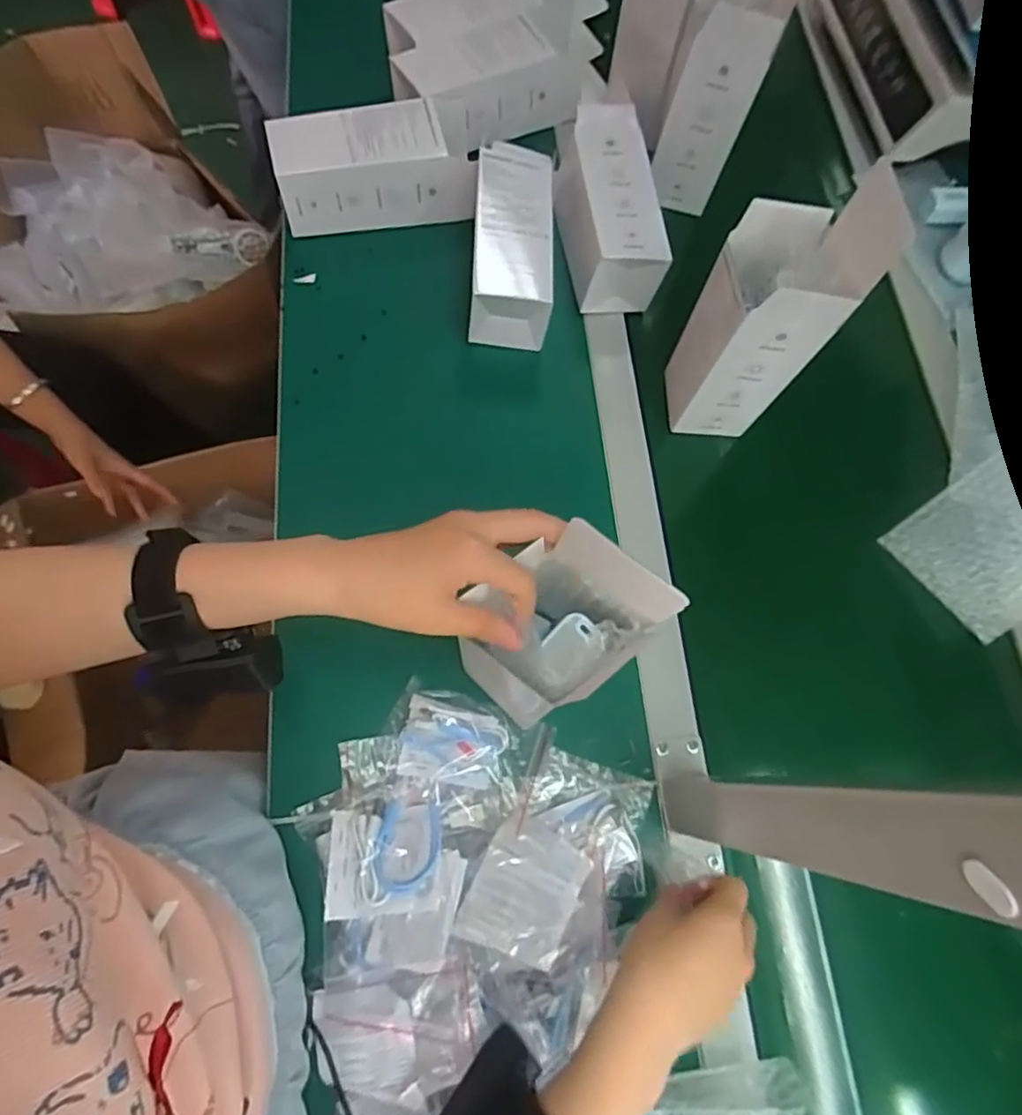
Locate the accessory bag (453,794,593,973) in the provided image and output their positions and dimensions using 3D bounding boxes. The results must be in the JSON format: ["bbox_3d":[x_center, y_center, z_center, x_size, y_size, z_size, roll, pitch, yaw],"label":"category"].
[{"bbox_3d":[0.012,0.226,0.439,0.072,0.008,0.096,17,41,22],"label":"accessory bag"}]

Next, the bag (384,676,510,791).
[{"bbox_3d":[-0.050,0.140,0.491,0.088,0.011,0.068,12,70,1],"label":"bag"}]

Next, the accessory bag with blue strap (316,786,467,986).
[{"bbox_3d":[-0.084,0.223,0.439,0.096,0.015,0.111,-13,56,-2],"label":"accessory bag with blue strap"}]

